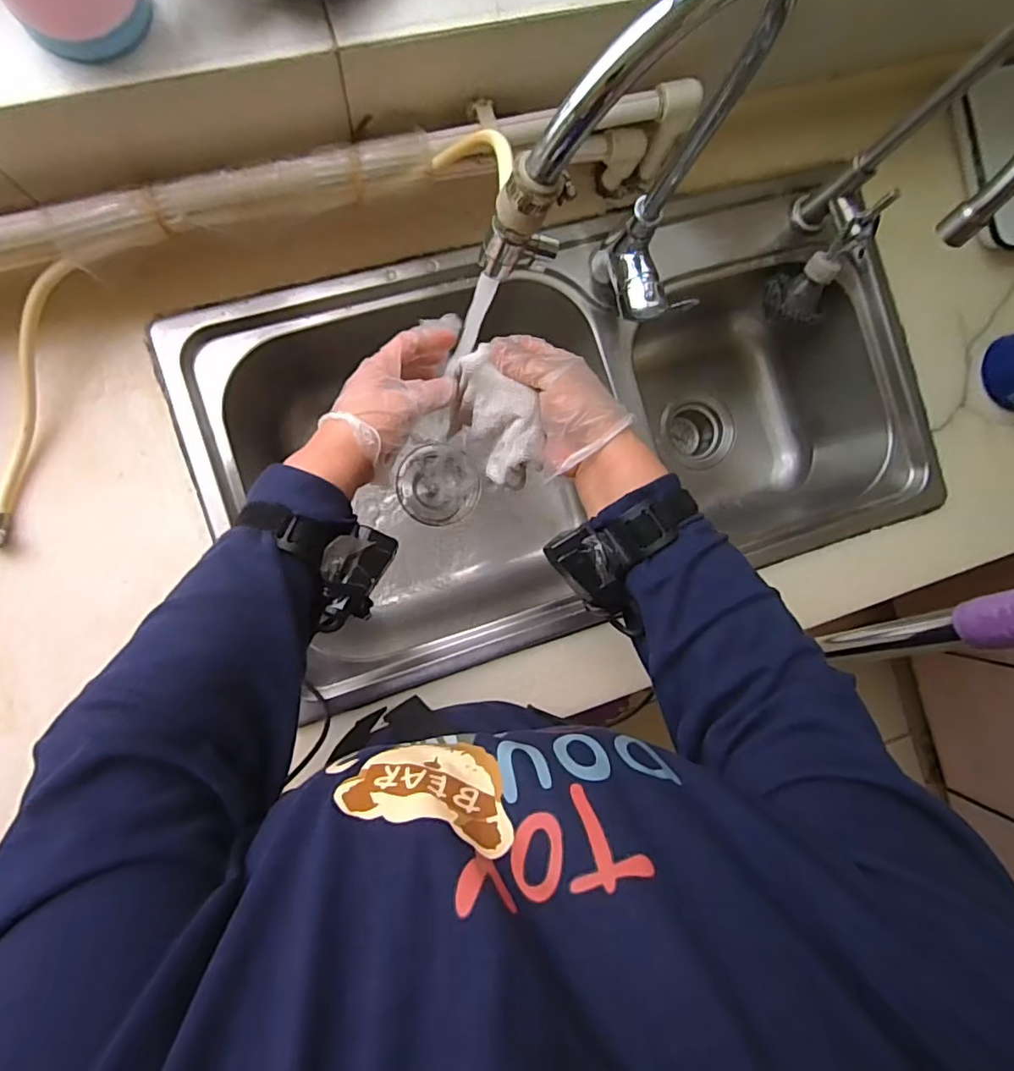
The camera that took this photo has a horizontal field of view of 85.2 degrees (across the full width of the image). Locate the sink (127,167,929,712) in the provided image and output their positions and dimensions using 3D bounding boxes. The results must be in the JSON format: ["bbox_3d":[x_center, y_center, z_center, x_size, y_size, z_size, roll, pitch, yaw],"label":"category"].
[{"bbox_3d":[0.075,-0.117,0.659,0.761,0.228,0.399,-18,92,-7],"label":"sink"}]

